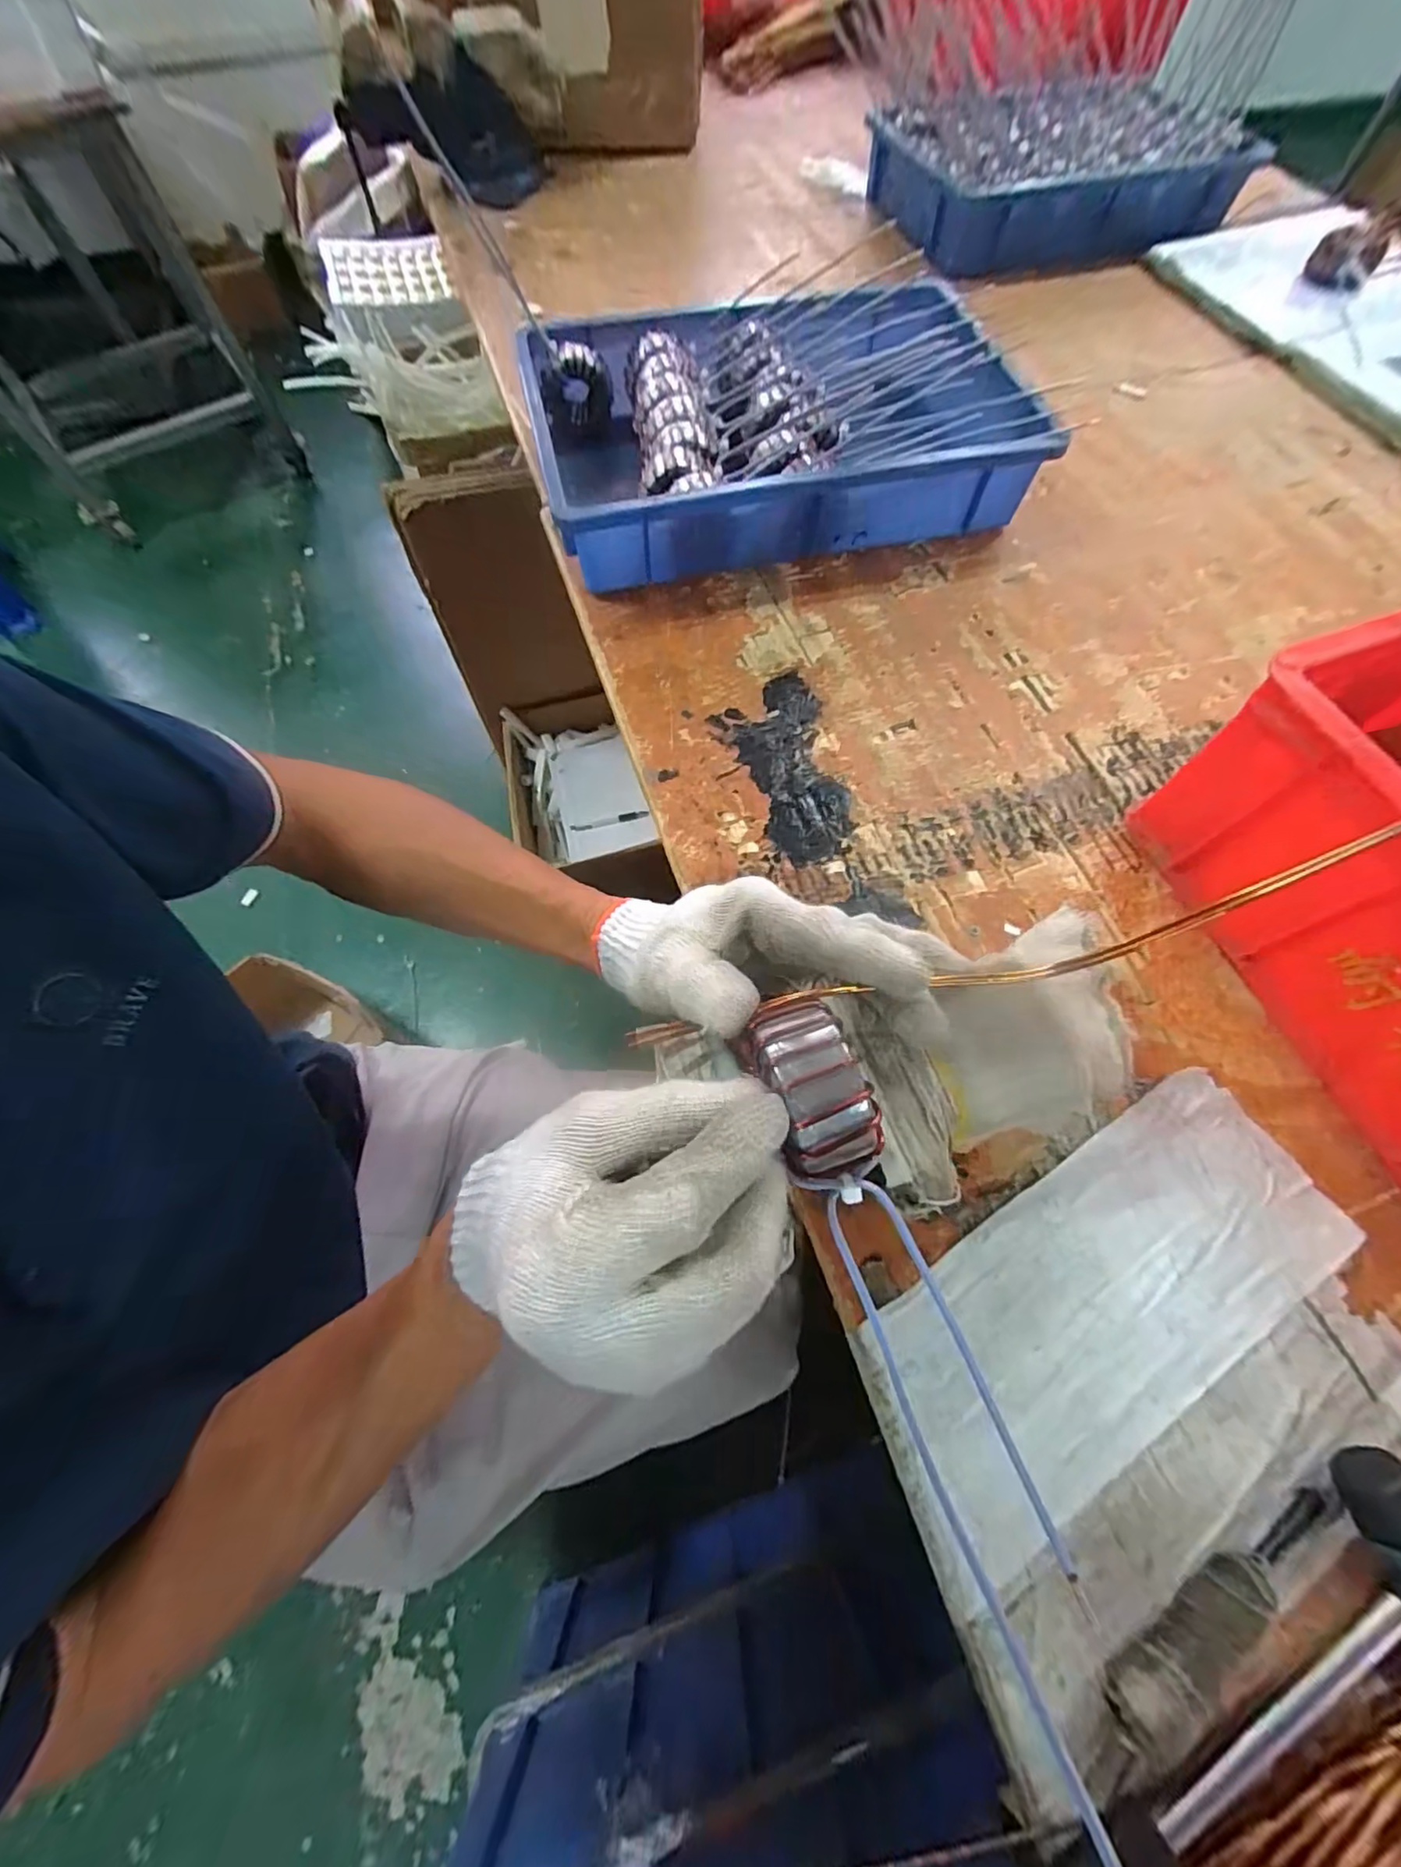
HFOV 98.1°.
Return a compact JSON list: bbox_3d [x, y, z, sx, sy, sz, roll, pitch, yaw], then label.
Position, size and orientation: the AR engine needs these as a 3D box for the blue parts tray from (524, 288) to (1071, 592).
[{"bbox_3d":[0.072,-0.451,0.554,0.408,0.090,0.261,-13,67,-7],"label":"blue parts tray"}]

